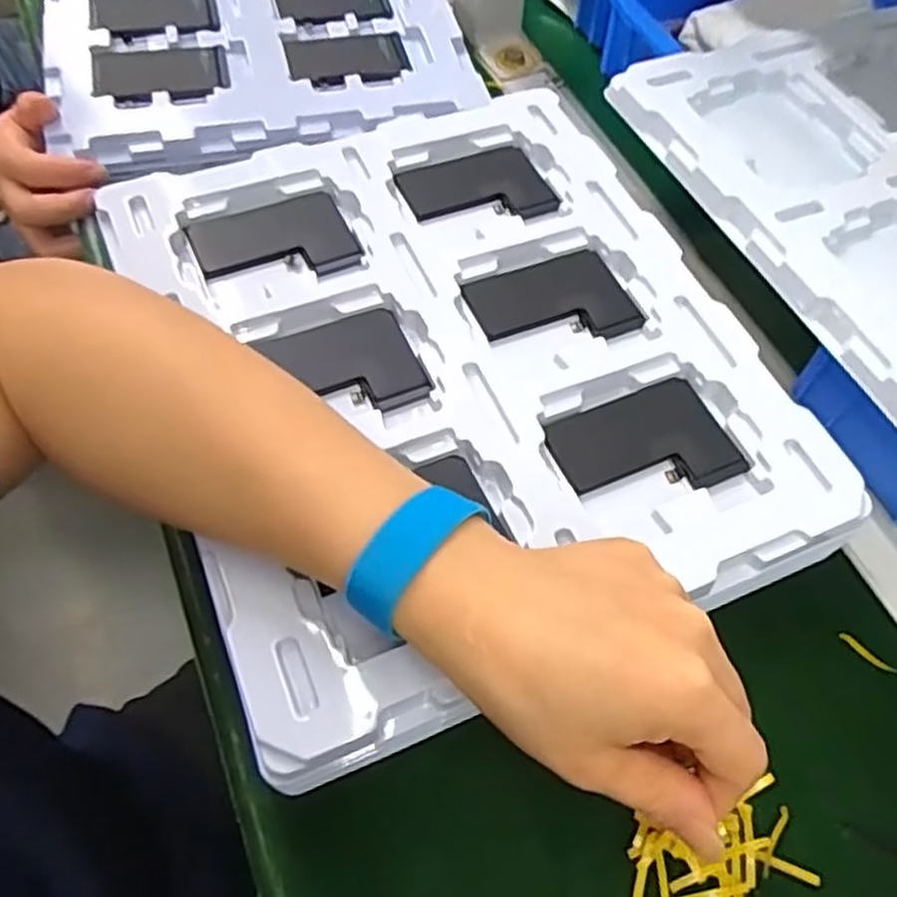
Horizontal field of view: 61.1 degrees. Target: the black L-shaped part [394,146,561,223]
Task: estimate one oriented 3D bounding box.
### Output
[{"bbox_3d":[0.015,-0.149,0.438,0.083,0.005,0.054,-15,61,-12],"label":"black L-shaped part"}]

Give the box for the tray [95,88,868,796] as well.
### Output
[{"bbox_3d":[0.000,-0.046,0.378,0.272,0.042,0.313,-20,65,-13],"label":"tray"}]

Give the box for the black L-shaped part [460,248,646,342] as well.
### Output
[{"bbox_3d":[0.054,-0.075,0.397,0.082,0.004,0.057,-18,64,-12],"label":"black L-shaped part"}]

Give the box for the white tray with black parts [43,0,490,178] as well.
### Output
[{"bbox_3d":[-0.129,-0.283,0.526,0.274,0.022,0.217,-14,61,-12],"label":"white tray with black parts"}]

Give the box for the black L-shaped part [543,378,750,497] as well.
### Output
[{"bbox_3d":[0.091,0.000,0.353,0.082,0.006,0.057,-22,65,-14],"label":"black L-shaped part"}]

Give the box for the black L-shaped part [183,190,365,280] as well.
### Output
[{"bbox_3d":[-0.092,-0.108,0.407,0.082,0.005,0.061,-21,62,-15],"label":"black L-shaped part"}]

